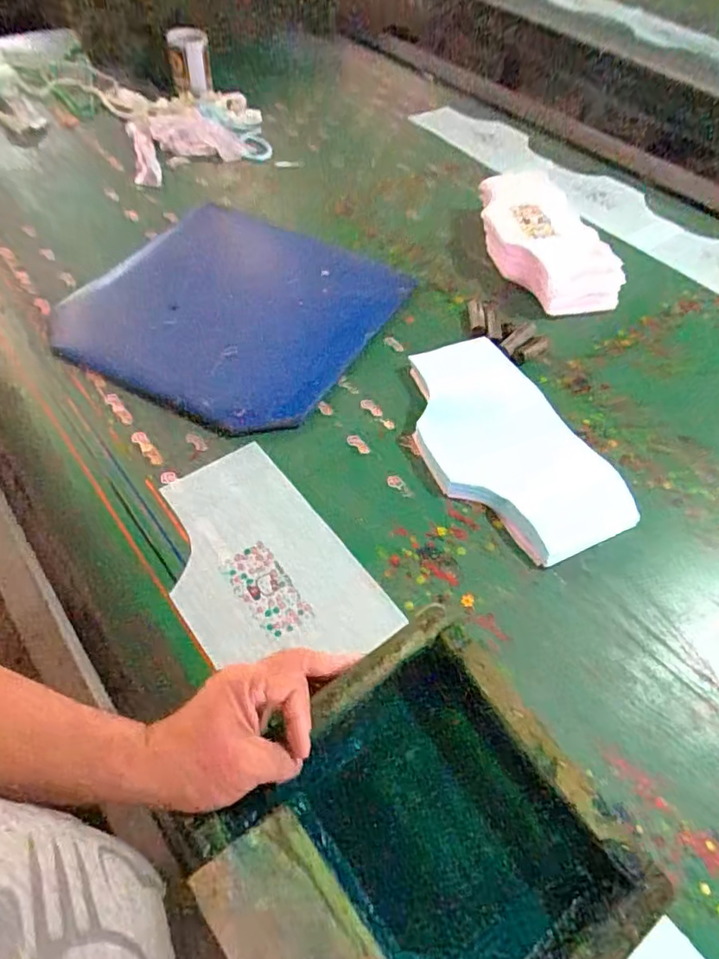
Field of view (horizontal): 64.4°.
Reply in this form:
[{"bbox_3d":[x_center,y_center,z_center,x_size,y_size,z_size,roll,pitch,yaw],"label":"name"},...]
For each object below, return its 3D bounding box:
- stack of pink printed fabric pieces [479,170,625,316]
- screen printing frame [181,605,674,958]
[{"bbox_3d":[0.276,-0.364,0.864,0.152,0.072,0.274,-12,57,-13],"label":"stack of pink printed fabric pieces"},{"bbox_3d":[0.038,0.259,0.402,0.251,0.062,0.244,-29,60,-22],"label":"screen printing frame"}]

